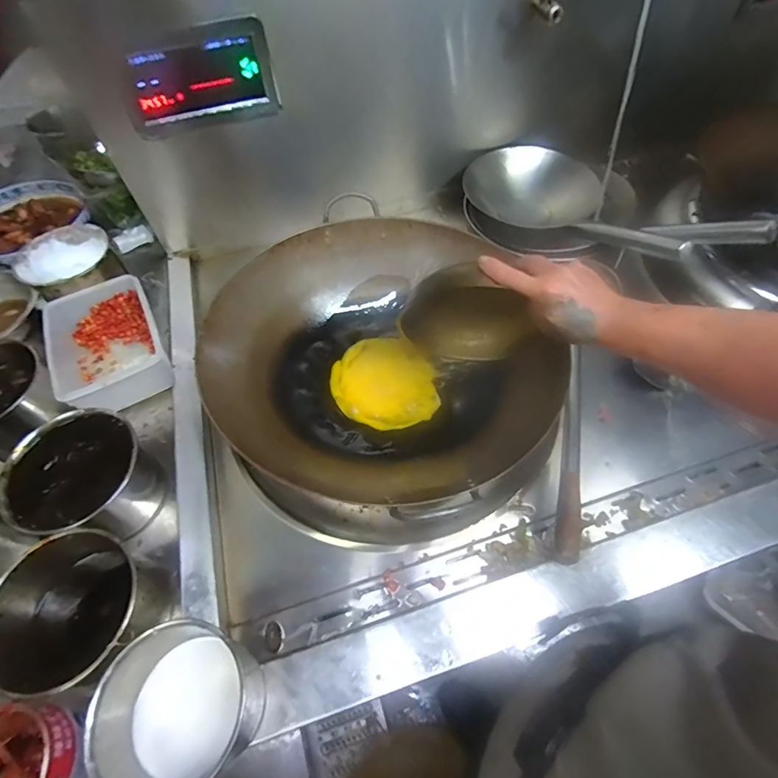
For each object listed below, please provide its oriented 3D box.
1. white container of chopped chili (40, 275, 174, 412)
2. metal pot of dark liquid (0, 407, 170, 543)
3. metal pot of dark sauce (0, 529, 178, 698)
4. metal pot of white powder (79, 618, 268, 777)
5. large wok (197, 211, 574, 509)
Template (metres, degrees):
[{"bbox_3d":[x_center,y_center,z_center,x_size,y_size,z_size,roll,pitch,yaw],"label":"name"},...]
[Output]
[{"bbox_3d":[-0.453,-0.068,0.719,0.165,0.080,0.225,-24,59,-13],"label":"white container of chopped chili"},{"bbox_3d":[-0.393,0.126,0.586,0.133,0.139,0.155,23,61,17],"label":"metal pot of dark liquid"},{"bbox_3d":[-0.343,0.250,0.503,0.153,0.112,0.143,-1,57,2],"label":"metal pot of dark sauce"},{"bbox_3d":[-0.204,0.317,0.437,0.129,0.113,0.133,-1,57,2],"label":"metal pot of white powder"},{"bbox_3d":[-0.027,-0.053,0.663,0.437,0.152,0.465,-1,57,2],"label":"large wok"}]

